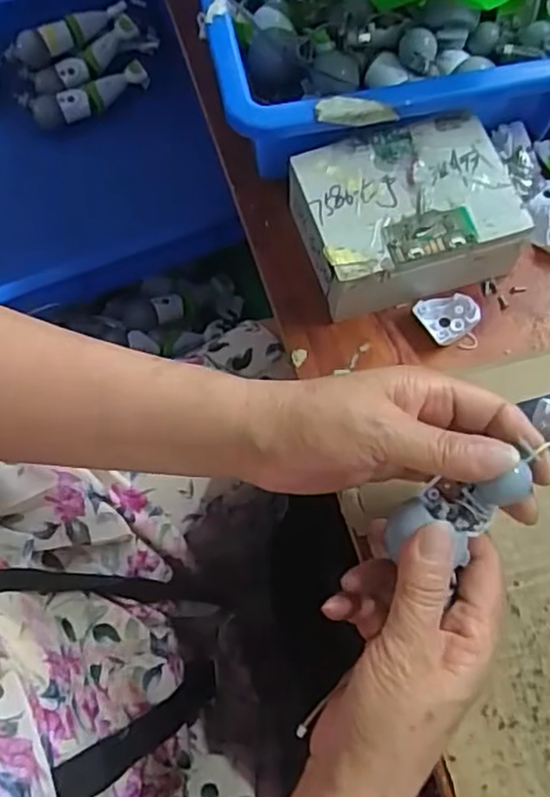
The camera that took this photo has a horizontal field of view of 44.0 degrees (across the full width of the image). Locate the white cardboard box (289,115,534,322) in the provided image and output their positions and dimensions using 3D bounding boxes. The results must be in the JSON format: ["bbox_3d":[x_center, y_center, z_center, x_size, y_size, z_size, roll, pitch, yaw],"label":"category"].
[{"bbox_3d":[0.079,-0.112,0.423,0.119,0.052,0.092,-16,70,-6],"label":"white cardboard box"}]

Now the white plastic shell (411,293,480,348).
[{"bbox_3d":[0.107,-0.050,0.417,0.034,0.007,0.030,-21,95,19],"label":"white plastic shell"}]

